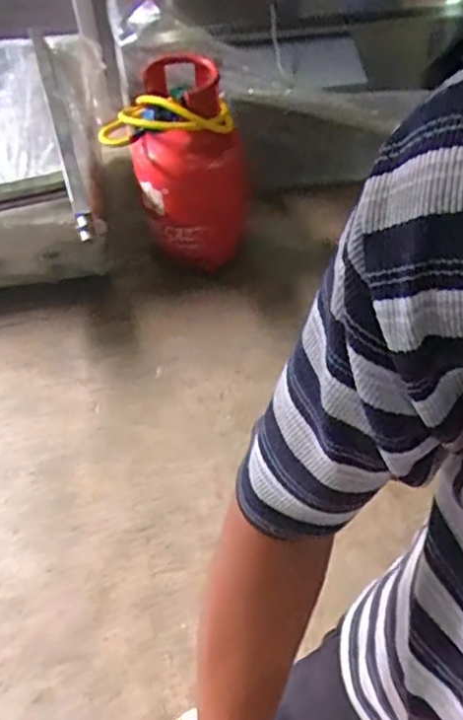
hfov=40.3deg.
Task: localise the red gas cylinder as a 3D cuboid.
[{"bbox_3d":[-0.166,-0.535,1.799,0.344,0.548,0.302,-19,55,-13],"label":"red gas cylinder"}]

